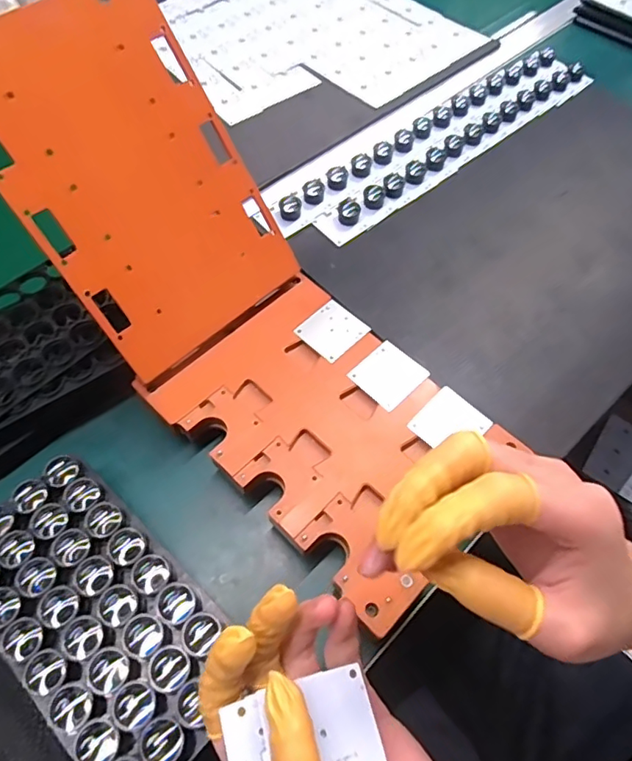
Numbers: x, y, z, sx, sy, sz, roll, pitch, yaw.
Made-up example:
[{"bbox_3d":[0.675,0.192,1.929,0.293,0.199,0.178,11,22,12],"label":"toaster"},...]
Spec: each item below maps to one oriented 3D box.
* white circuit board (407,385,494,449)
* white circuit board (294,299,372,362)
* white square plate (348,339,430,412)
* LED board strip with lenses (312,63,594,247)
[{"bbox_3d":[0.098,0.031,0.387,0.048,0.004,0.043,-39,68,-23],"label":"white circuit board"},{"bbox_3d":[0.013,-0.042,0.428,0.043,0.004,0.047,41,67,19],"label":"white circuit board"},{"bbox_3d":[0.056,-0.006,0.408,0.047,0.004,0.045,-39,68,-21],"label":"white square plate"},{"bbox_3d":[0.166,-0.266,0.588,0.415,0.015,0.040,-37,67,-20],"label":"LED board strip with lenses"}]

